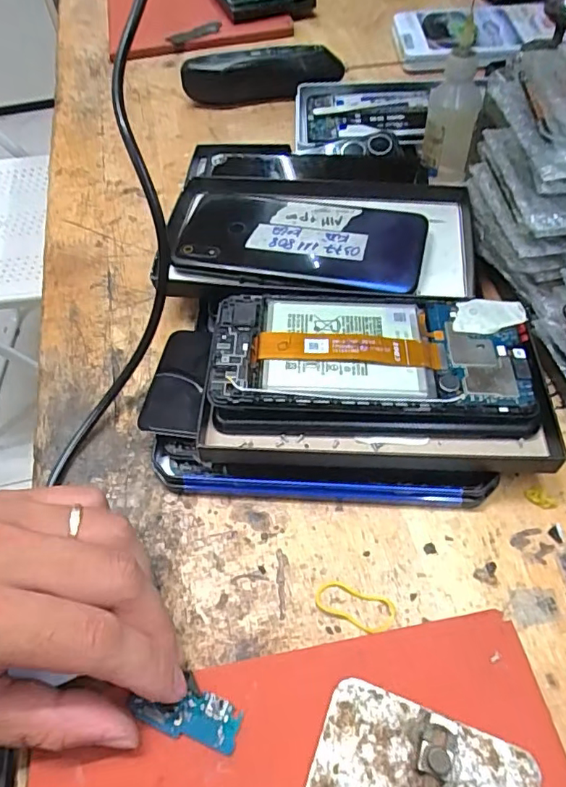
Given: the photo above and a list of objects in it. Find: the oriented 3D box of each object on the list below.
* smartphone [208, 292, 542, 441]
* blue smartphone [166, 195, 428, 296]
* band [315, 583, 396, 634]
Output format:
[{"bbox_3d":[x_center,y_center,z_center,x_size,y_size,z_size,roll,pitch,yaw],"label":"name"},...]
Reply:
[{"bbox_3d":[0.046,-0.021,0.271,0.159,0.009,0.076,1,55,4],"label":"smartphone"},{"bbox_3d":[0.008,-0.097,0.338,0.155,0.013,0.073,12,57,11],"label":"blue smartphone"},{"bbox_3d":[0.033,0.096,0.242,0.036,0.004,0.016,15,57,13],"label":"band"}]

